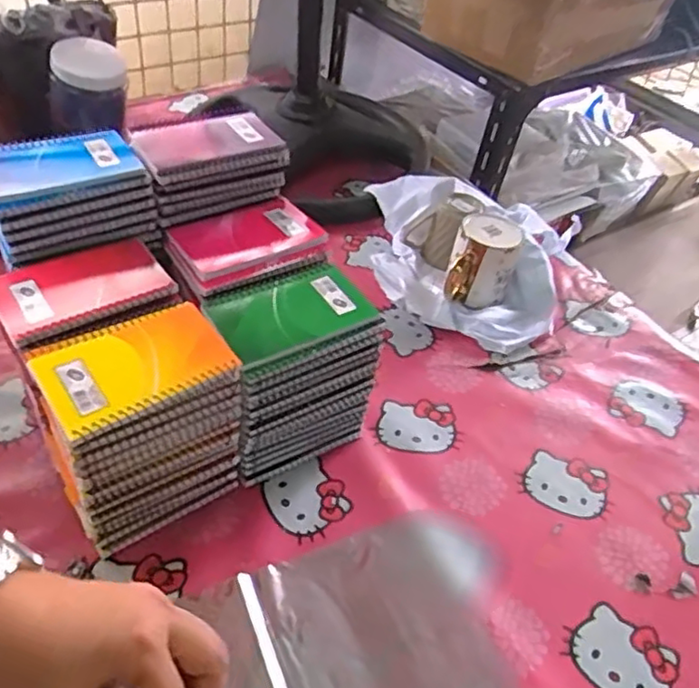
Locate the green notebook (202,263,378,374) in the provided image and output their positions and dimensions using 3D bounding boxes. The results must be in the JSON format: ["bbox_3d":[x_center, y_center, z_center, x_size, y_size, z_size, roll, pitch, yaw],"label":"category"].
[{"bbox_3d":[-0.053,-0.031,0.555,0.128,0.012,0.099,-18,50,-24],"label":"green notebook"}]

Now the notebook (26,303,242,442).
[{"bbox_3d":[-0.160,0.015,0.484,0.130,0.009,0.083,-25,53,-29],"label":"notebook"}]

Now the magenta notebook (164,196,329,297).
[{"bbox_3d":[-0.098,-0.097,0.620,0.139,0.015,0.101,-23,52,-28],"label":"magenta notebook"}]

